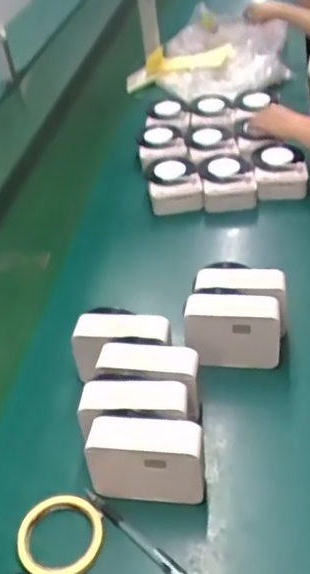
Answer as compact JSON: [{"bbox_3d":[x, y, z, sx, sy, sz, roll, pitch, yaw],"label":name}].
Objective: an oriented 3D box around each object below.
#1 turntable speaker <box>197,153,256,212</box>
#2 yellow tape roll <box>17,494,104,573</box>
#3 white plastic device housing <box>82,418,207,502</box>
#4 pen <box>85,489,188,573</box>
[{"bbox_3d":[0.140,-0.206,1.183,0.105,0.069,0.119,-4,40,3],"label":"turntable speaker"},{"bbox_3d":[-0.104,0.275,0.662,0.090,0.010,0.093,-3,41,2],"label":"yellow tape roll"},{"bbox_3d":[-0.009,0.198,0.681,0.129,0.101,0.055,0,41,8],"label":"white plastic device housing"},{"bbox_3d":[-0.022,0.275,0.661,0.153,0.014,0.016,29,51,33],"label":"pen"}]

